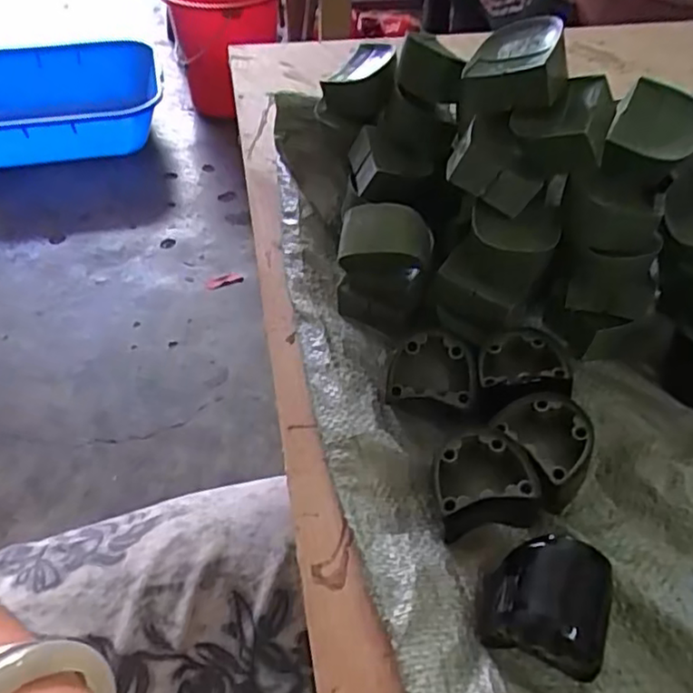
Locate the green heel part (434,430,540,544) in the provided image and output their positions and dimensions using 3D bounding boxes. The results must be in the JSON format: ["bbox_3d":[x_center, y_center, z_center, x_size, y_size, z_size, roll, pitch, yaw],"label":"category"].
[{"bbox_3d":[0.061,0.063,0.299,0.046,0.033,0.037,-10,48,-10],"label":"green heel part"}]

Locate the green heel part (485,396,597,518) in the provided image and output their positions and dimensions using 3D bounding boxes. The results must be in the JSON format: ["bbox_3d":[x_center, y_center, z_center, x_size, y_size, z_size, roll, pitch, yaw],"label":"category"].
[{"bbox_3d":[0.093,0.048,0.311,0.044,0.031,0.044,0,47,0],"label":"green heel part"}]

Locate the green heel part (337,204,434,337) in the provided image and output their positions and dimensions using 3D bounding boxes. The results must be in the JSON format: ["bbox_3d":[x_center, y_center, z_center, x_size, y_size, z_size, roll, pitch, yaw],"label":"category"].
[{"bbox_3d":[0.021,-0.041,0.358,0.049,0.082,0.039,3,47,2],"label":"green heel part"}]

